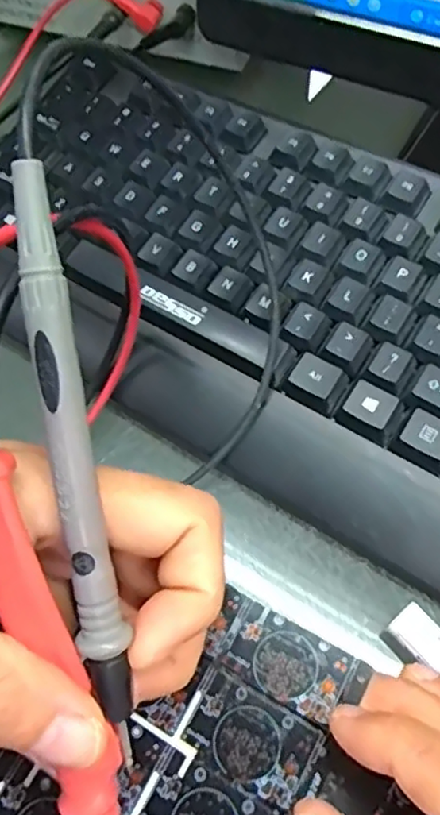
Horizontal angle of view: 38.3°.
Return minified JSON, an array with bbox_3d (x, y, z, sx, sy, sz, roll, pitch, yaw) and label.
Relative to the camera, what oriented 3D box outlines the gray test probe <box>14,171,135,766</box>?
[{"bbox_3d":[-0.033,0.016,0.144,0.010,0.008,0.133,-8,100,0],"label":"gray test probe"}]

